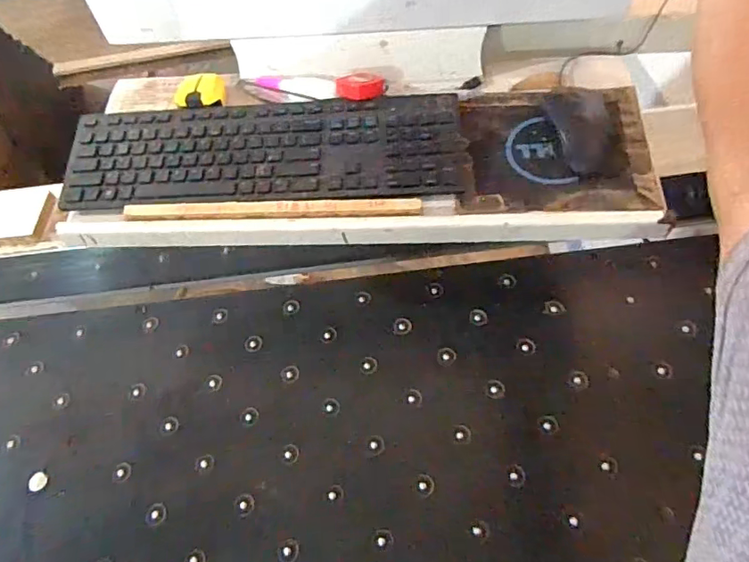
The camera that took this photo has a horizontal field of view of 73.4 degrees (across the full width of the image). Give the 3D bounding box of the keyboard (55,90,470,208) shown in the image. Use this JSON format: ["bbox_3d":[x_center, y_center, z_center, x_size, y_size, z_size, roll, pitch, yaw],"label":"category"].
[{"bbox_3d":[-0.120,-0.143,0.547,0.428,0.024,0.125,-2,59,3],"label":"keyboard"}]

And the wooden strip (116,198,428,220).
[{"bbox_3d":[-0.107,-0.073,0.524,0.309,0.014,0.021,-2,59,4],"label":"wooden strip"}]

